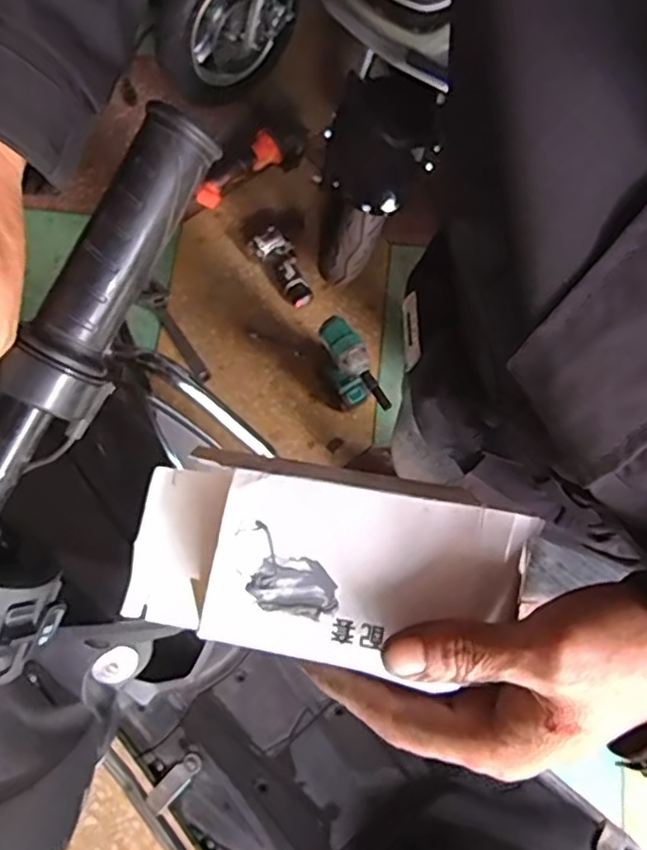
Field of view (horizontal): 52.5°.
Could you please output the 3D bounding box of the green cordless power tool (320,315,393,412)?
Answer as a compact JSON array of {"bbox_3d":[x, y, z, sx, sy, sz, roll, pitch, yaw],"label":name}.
[{"bbox_3d":[0.059,-0.085,1.272,0.066,0.210,0.198,-22,72,-6],"label":"green cordless power tool"}]

